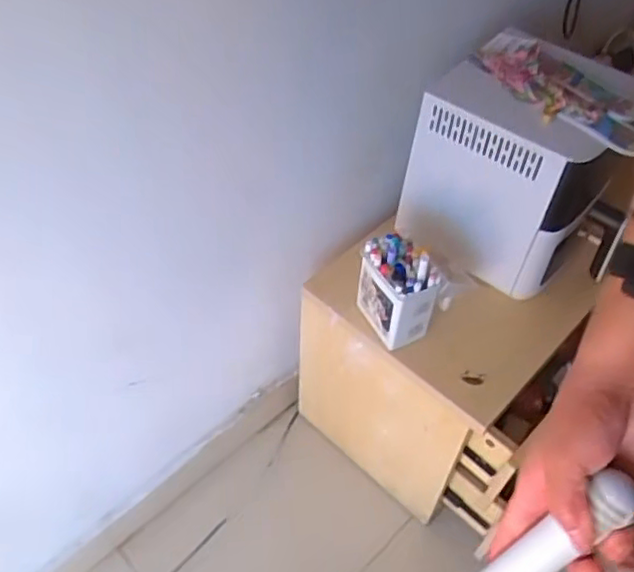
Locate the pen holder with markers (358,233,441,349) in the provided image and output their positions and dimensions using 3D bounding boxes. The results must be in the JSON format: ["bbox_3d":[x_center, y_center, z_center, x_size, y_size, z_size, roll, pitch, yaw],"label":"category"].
[{"bbox_3d":[0.111,0.004,0.906,0.072,0.137,0.099,-19,52,-20],"label":"pen holder with markers"}]

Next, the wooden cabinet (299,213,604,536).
[{"bbox_3d":[0.198,0.152,1.115,0.386,0.393,0.327,33,53,23],"label":"wooden cabinet"}]

